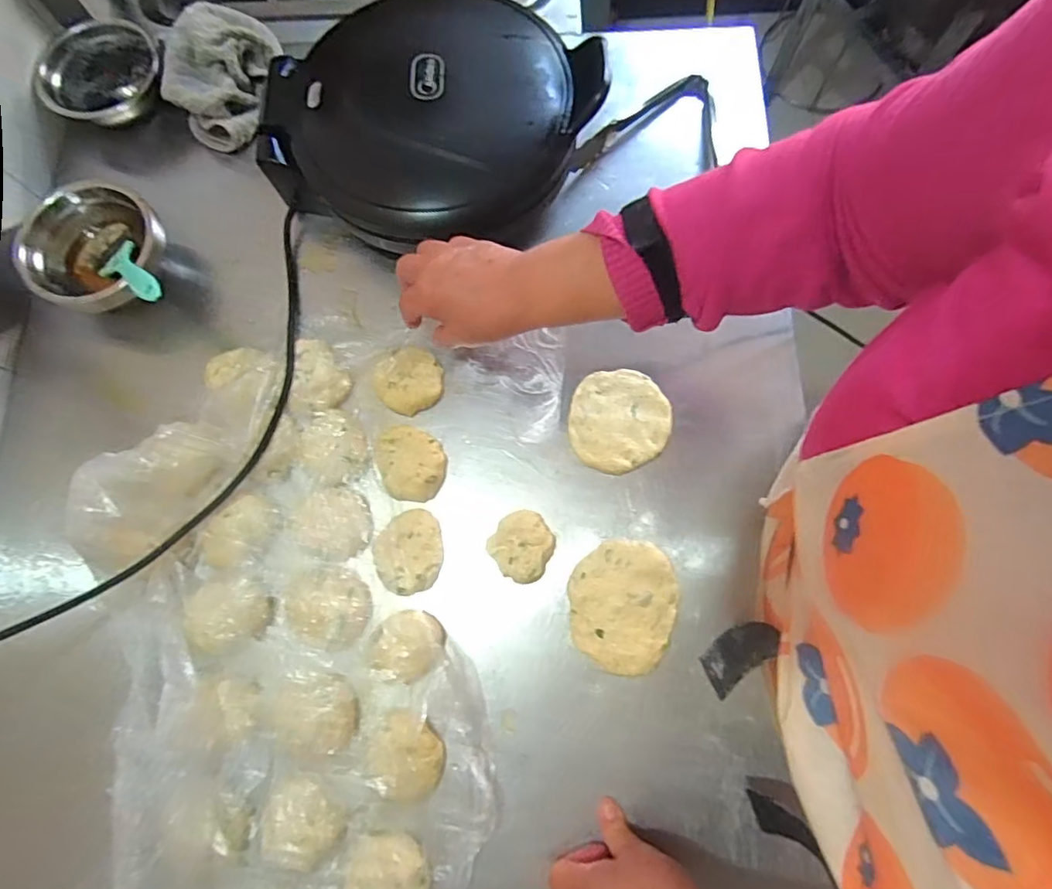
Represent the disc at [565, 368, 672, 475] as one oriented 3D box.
[{"bbox_3d":[0.091,-0.024,0.546,0.095,0.014,0.097,0,77,-1],"label":"disc"}]

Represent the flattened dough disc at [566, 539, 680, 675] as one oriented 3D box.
[{"bbox_3d":[0.089,0.147,0.517,0.096,0.018,0.113,-4,77,-2],"label":"flattened dough disc"}]

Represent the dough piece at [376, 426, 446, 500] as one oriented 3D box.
[{"bbox_3d":[-0.109,0.015,0.536,0.060,0.012,0.076,-17,78,-5],"label":"dough piece"}]

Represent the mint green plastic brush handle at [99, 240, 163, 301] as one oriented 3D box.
[{"bbox_3d":[-0.364,-0.159,0.523,0.131,0.012,0.041,33,77,35],"label":"mint green plastic brush handle"}]

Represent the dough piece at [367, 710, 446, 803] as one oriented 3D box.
[{"bbox_3d":[-0.102,0.264,0.477,0.057,0.018,0.066,-40,81,-10],"label":"dough piece"}]

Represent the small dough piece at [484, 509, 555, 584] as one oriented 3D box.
[{"bbox_3d":[-0.003,0.091,0.509,0.056,0.013,0.058,0,77,-1],"label":"small dough piece"}]

